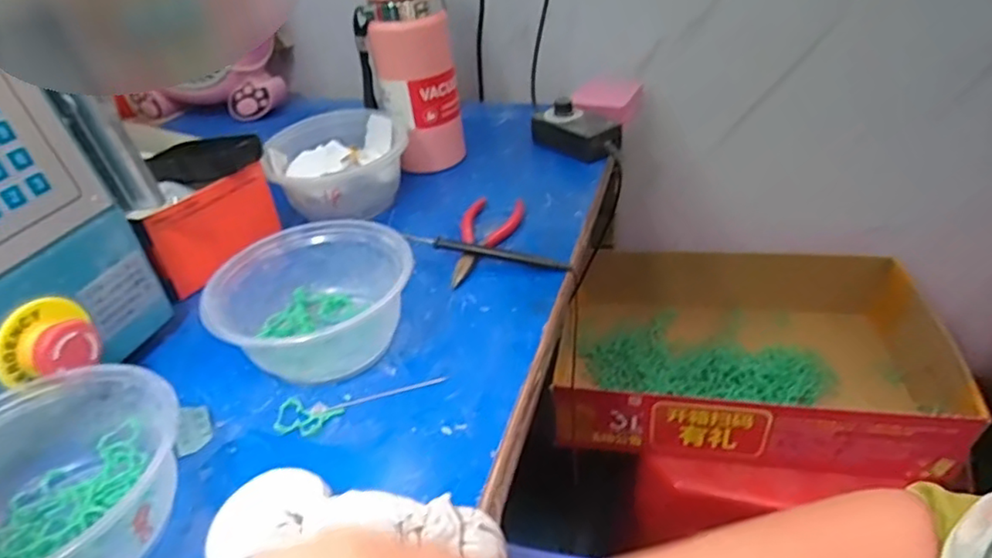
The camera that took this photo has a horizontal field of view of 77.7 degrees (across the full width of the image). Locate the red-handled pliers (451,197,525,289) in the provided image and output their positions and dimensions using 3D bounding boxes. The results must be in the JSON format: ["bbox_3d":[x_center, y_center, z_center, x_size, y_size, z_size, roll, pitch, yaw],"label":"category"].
[{"bbox_3d":[-0.011,-0.034,0.530,0.050,0.013,0.127,6,38,15],"label":"red-handled pliers"}]

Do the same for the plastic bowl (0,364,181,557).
[{"bbox_3d":[-0.231,0.108,0.325,0.108,0.062,0.115,-4,36,3],"label":"plastic bowl"}]

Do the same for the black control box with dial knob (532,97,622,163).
[{"bbox_3d":[0.087,-0.156,0.660,0.050,0.045,0.100,-28,42,-28],"label":"black control box with dial knob"}]

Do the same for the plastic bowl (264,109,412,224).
[{"bbox_3d":[-0.152,-0.108,0.599,0.111,0.072,0.122,-4,36,3],"label":"plastic bowl"}]

